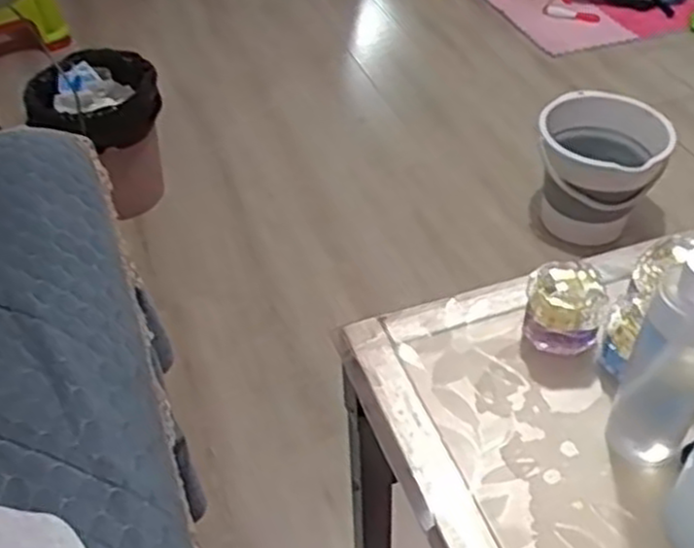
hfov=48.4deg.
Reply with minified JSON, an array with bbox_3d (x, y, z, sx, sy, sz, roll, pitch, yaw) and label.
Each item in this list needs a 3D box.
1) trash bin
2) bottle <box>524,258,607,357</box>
[{"bbox_3d":[-0.474,-0.262,1.530,0.245,0.318,0.214,-26,49,-22],"label":"trash bin"},{"bbox_3d":[0.155,0.022,0.548,0.052,0.055,0.044,11,46,13],"label":"bottle"}]

